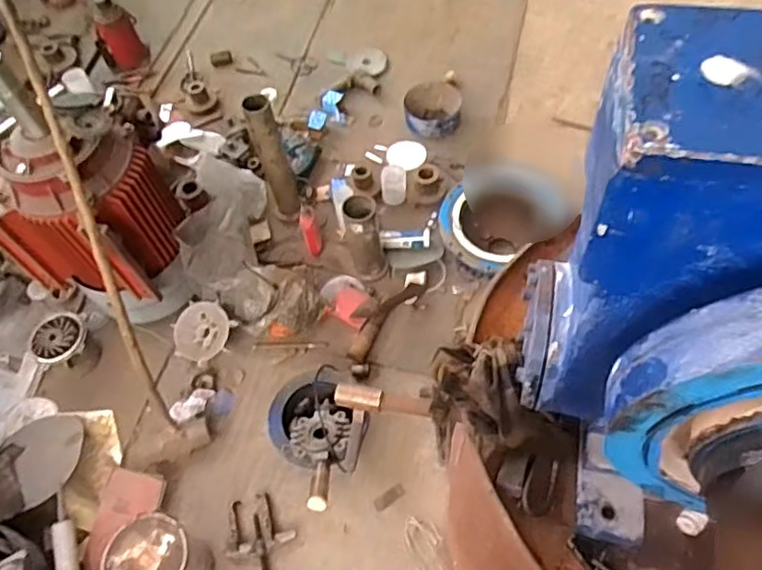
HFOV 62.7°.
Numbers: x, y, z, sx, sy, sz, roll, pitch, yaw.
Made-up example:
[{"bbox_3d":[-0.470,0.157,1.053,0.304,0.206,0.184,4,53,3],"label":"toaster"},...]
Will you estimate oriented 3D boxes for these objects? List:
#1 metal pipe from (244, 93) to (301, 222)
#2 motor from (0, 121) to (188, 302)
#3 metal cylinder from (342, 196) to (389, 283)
[{"bbox_3d":[-0.301,-0.349,1.775,0.083,0.423,0.081,-13,56,-2],"label":"metal pipe"},{"bbox_3d":[-0.712,-0.190,1.522,0.317,0.420,0.302,11,59,14],"label":"motor"},{"bbox_3d":[-0.038,-0.122,1.718,0.101,0.288,0.095,-10,56,0],"label":"metal cylinder"}]

